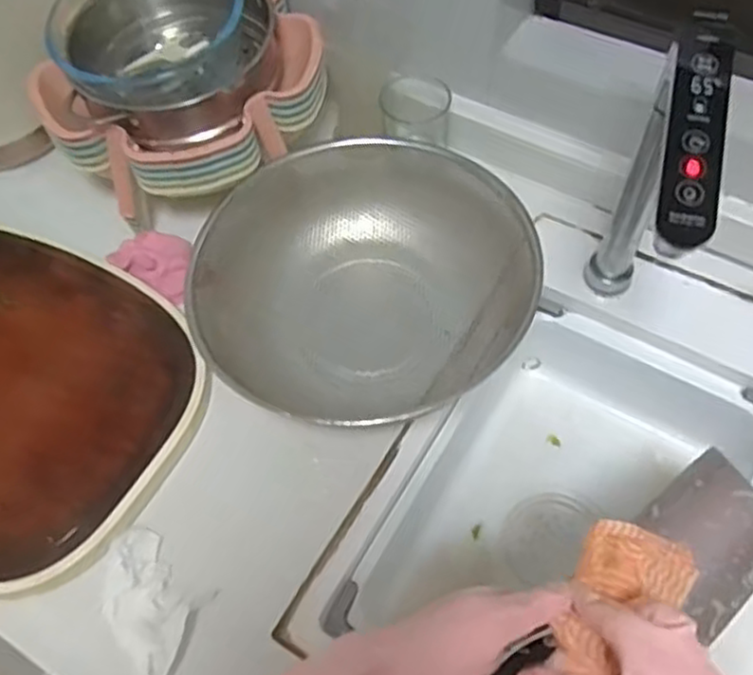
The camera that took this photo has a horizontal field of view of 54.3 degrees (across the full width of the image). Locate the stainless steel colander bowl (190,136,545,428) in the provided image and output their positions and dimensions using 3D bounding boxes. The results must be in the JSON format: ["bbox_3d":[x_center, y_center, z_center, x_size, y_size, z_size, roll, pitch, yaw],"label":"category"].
[{"bbox_3d":[-0.001,-0.054,0.661,0.315,0.090,0.258,-24,72,-15],"label":"stainless steel colander bowl"}]

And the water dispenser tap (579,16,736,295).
[{"bbox_3d":[0.186,-0.064,0.521,0.035,0.271,0.150,12,61,10],"label":"water dispenser tap"}]

